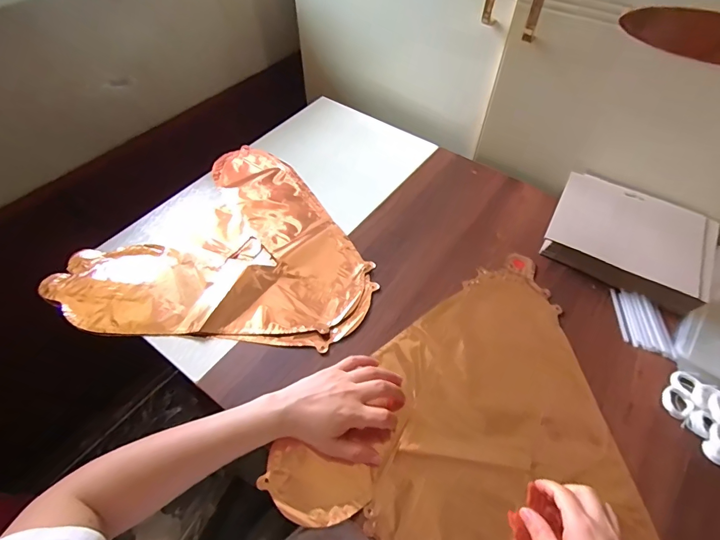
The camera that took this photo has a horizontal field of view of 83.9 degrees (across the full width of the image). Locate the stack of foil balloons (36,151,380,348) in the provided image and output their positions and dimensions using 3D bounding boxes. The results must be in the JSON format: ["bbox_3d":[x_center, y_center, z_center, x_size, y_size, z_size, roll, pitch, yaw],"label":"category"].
[{"bbox_3d":[-0.170,-0.015,0.578,0.370,0.014,0.376,29,58,19],"label":"stack of foil balloons"}]

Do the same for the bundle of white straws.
[{"bbox_3d":[0.370,0.068,0.526,0.057,0.010,0.092,7,53,5],"label":"bundle of white straws"}]

